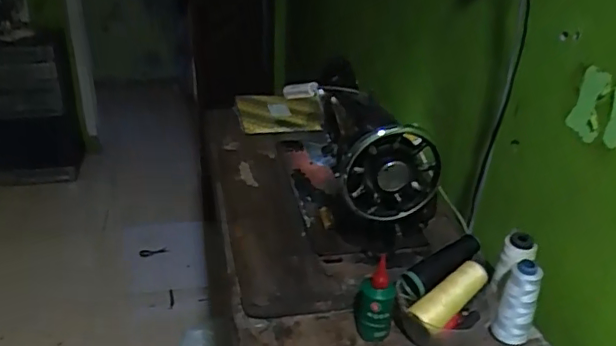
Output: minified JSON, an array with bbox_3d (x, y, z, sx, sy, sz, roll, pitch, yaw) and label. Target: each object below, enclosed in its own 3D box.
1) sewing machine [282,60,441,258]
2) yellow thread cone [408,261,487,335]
[{"bbox_3d":[0.062,-0.056,0.933,0.177,0.195,0.417,-6,28,-12],"label":"sewing machine"},{"bbox_3d":[0.180,0.156,0.698,0.114,0.034,0.033,-34,40,-20],"label":"yellow thread cone"}]

